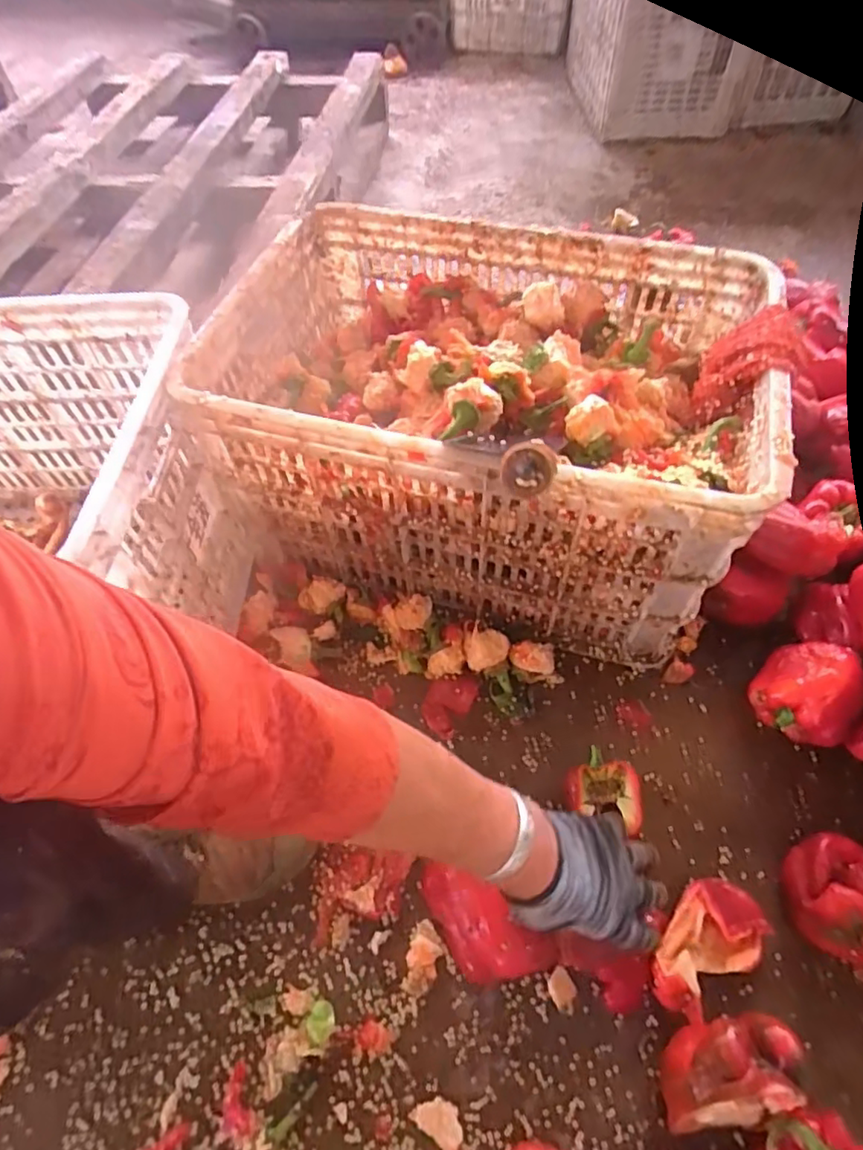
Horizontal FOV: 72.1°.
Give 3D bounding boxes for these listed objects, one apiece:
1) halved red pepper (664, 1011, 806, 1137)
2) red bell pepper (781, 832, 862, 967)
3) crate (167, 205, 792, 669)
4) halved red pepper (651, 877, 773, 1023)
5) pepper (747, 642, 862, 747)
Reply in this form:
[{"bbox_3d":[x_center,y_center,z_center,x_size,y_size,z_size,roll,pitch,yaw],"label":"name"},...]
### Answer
[{"bbox_3d":[0.213,0.364,0.430,0.089,0.092,0.070,-7,57,-2],"label":"halved red pepper"},{"bbox_3d":[0.351,0.273,0.508,0.079,0.068,0.092,18,60,15],"label":"red bell pepper"},{"bbox_3d":[0.066,-0.175,0.664,0.506,0.267,0.363,12,58,10],"label":"crate"},{"bbox_3d":[0.232,0.314,0.506,0.114,0.040,0.070,-28,60,-13],"label":"halved red pepper"},{"bbox_3d":[0.375,0.118,0.594,0.086,0.092,0.081,-2,57,3],"label":"pepper"}]

